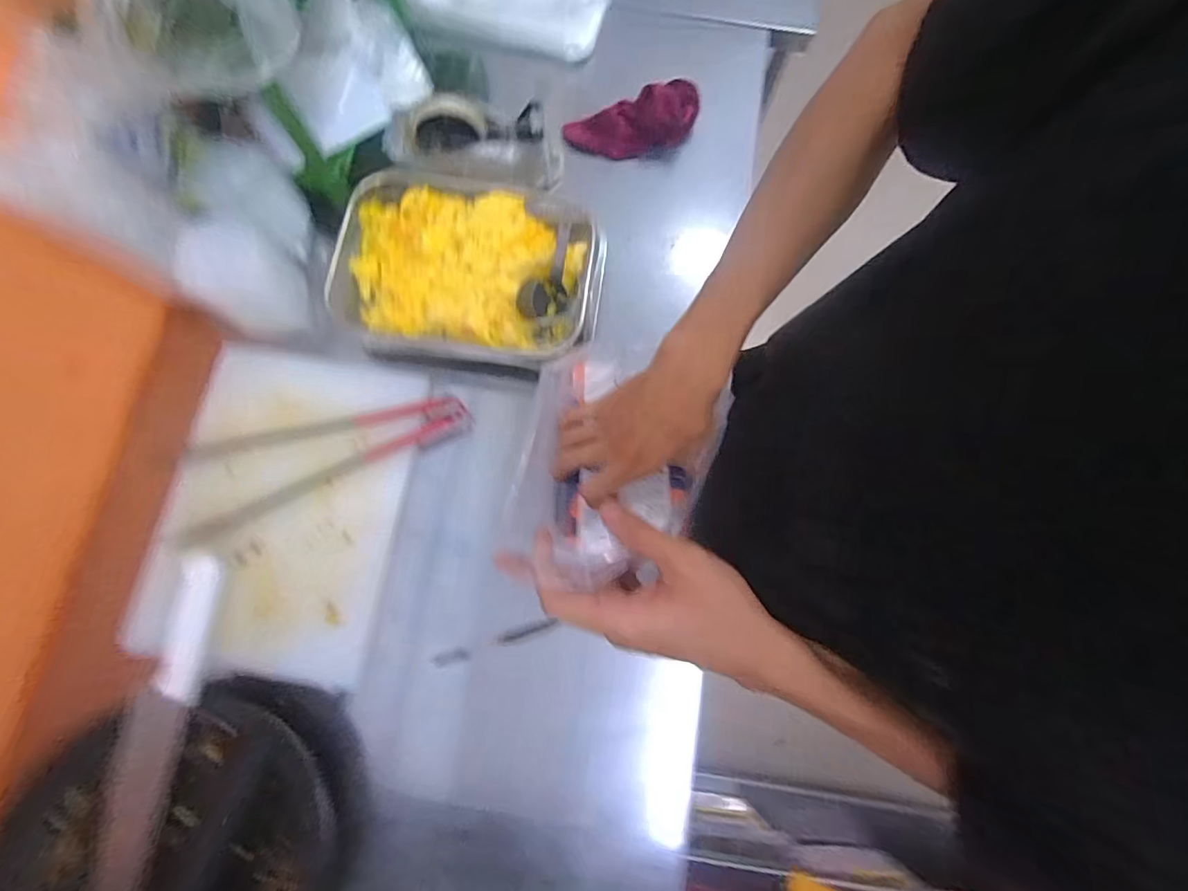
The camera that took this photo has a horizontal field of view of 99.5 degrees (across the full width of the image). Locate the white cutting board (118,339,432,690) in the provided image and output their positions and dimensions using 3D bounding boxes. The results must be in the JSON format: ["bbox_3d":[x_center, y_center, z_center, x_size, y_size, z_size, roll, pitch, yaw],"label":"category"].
[{"bbox_3d":[-0.335,0.063,0.551,0.232,0.026,0.344,10,78,0],"label":"white cutting board"}]

